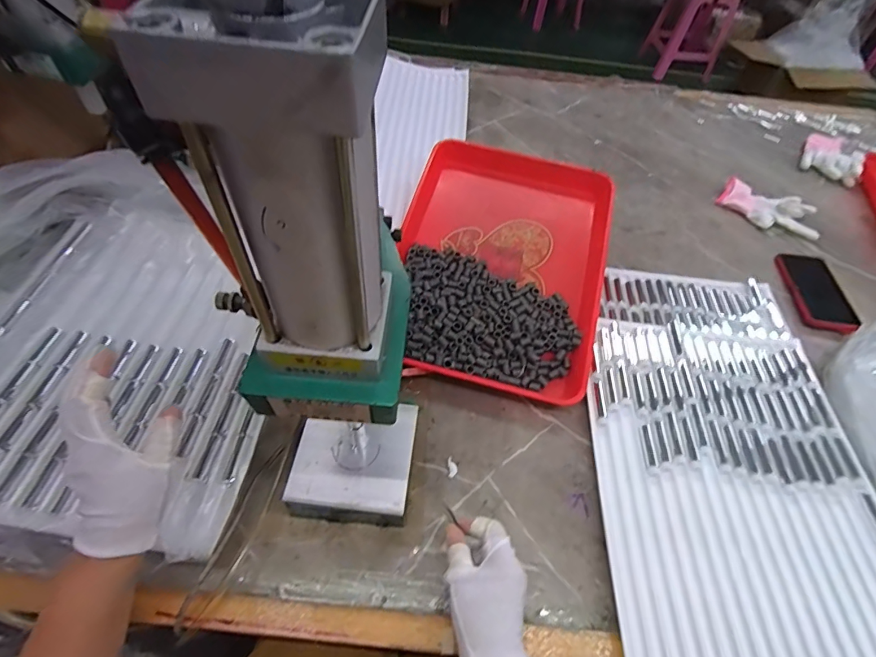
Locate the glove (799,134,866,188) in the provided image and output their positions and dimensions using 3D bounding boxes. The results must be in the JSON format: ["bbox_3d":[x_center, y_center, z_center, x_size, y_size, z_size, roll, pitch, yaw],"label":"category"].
[{"bbox_3d":[0.872,-0.384,0.965,0.109,0.034,0.172,30,56,20],"label":"glove"}]

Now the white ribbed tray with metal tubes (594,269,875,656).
[{"bbox_3d":[0.347,0.153,0.518,0.322,0.018,0.601,5,51,1],"label":"white ribbed tray with metal tubes"}]

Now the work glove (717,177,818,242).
[{"bbox_3d":[0.636,-0.238,0.837,0.170,0.032,0.109,27,55,18],"label":"work glove"}]

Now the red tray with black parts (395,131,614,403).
[{"bbox_3d":[0.092,-0.107,0.642,0.295,0.057,0.402,14,62,2],"label":"red tray with black parts"}]

